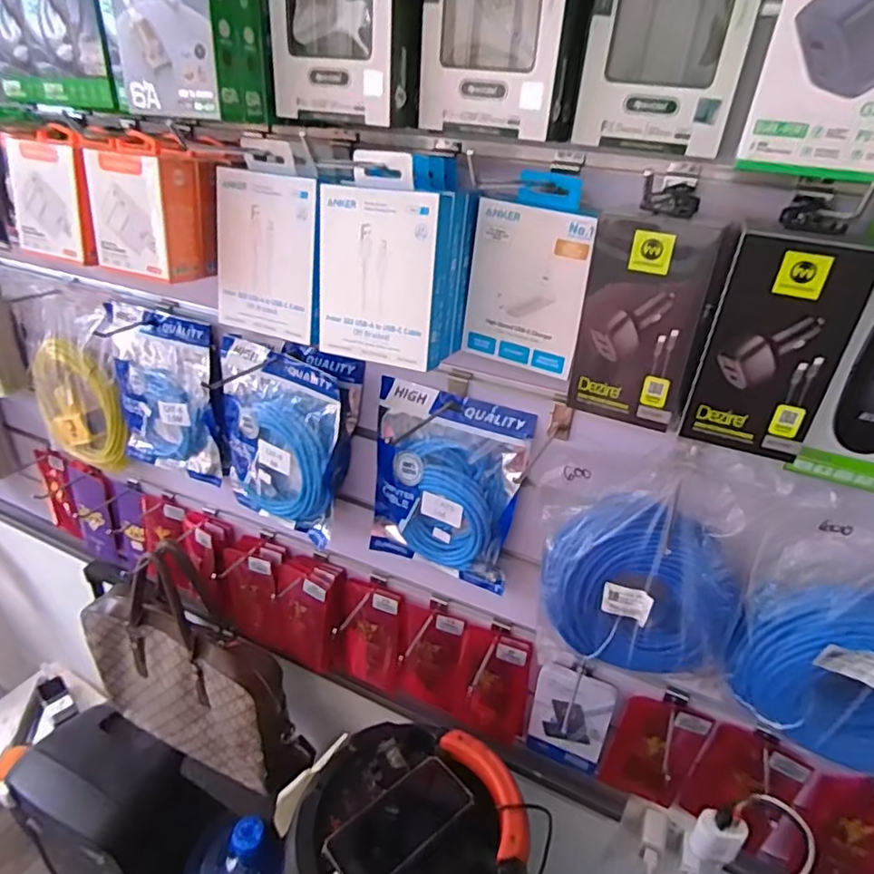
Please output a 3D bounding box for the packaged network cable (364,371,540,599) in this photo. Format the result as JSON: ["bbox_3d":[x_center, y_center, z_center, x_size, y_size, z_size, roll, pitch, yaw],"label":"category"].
[{"bbox_3d":[0.007,0.057,0.655,0.172,0.213,0.036,17,32,22],"label":"packaged network cable"}]

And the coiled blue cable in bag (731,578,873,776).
[{"bbox_3d":[0.351,0.199,0.491,0.181,0.160,0.054,11,30,12],"label":"coiled blue cable in bag"}]

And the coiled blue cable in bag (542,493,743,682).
[{"bbox_3d":[0.184,0.144,0.555,0.184,0.163,0.049,25,35,32],"label":"coiled blue cable in bag"}]

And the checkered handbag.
[{"bbox_3d":[-0.368,0.343,0.904,0.362,0.347,0.100,15,31,19],"label":"checkered handbag"}]

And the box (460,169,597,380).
[{"bbox_3d":[0.077,-0.132,0.482,0.098,0.148,0.026,20,33,26],"label":"box"}]

